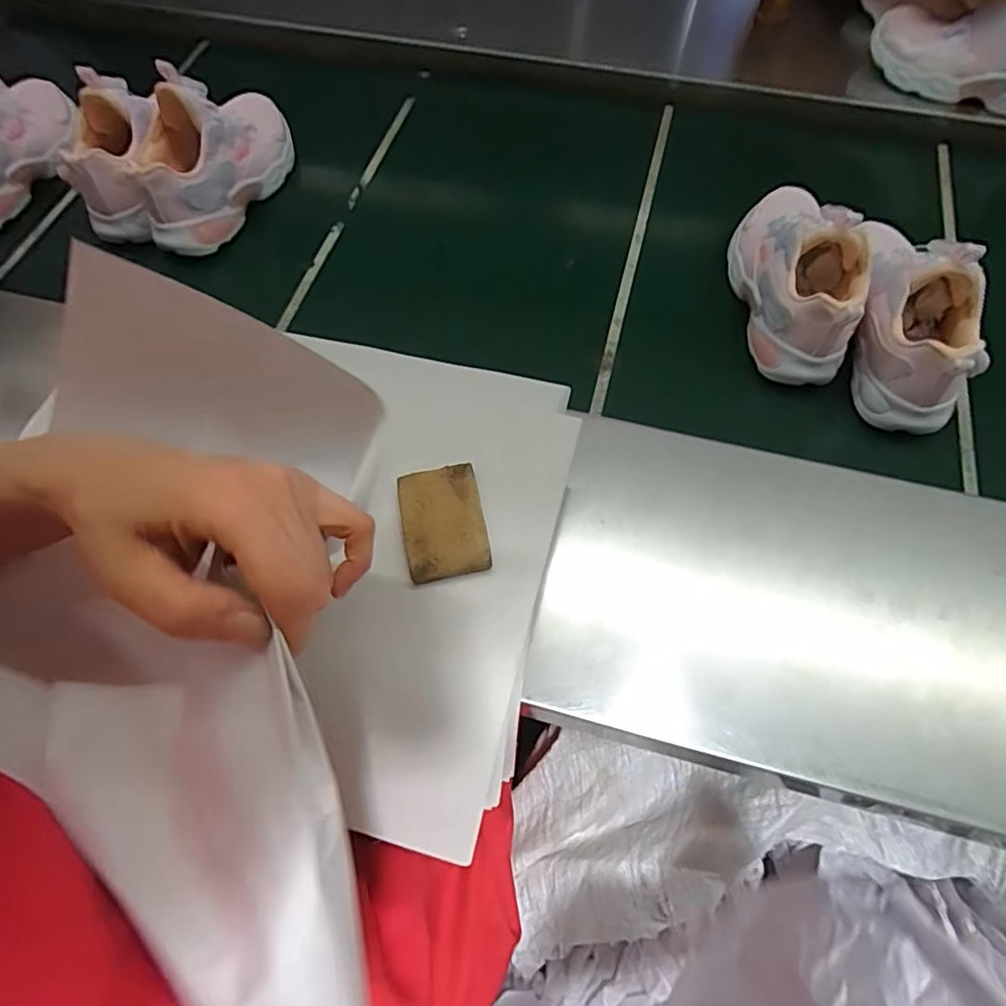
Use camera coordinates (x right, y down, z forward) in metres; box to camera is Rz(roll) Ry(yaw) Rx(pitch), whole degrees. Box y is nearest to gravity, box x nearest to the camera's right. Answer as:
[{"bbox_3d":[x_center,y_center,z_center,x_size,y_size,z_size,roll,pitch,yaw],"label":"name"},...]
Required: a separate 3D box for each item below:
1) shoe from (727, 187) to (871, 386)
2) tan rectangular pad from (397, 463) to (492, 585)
[{"bbox_3d":[0.264,-0.216,0.528,0.077,0.093,0.210,-3,64,-3],"label":"shoe"},{"bbox_3d":[-0.038,0.011,0.370,0.050,0.010,0.072,-10,64,-7],"label":"tan rectangular pad"}]

